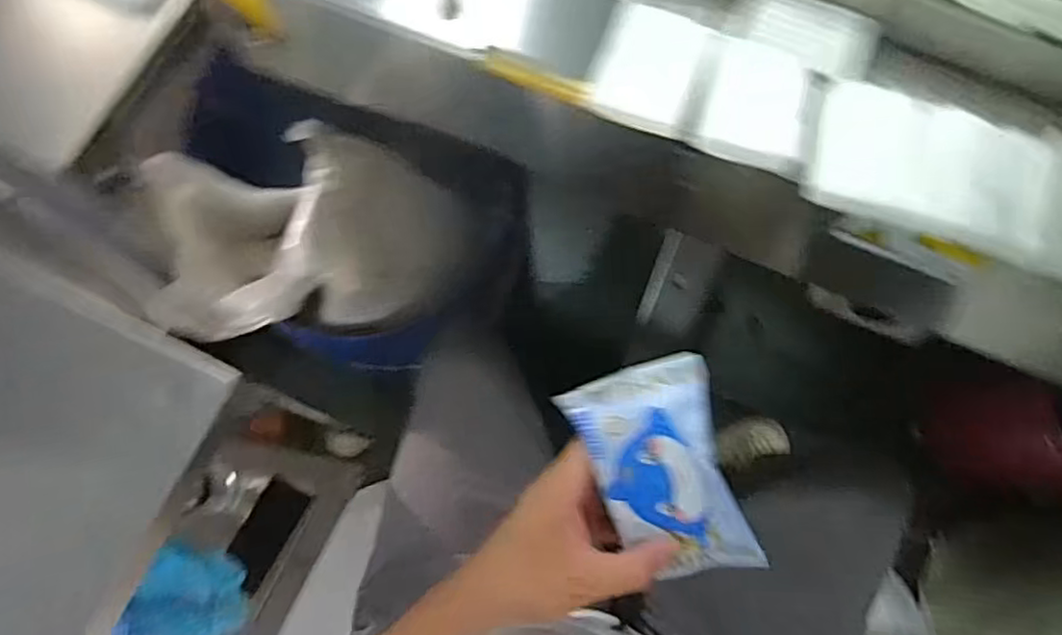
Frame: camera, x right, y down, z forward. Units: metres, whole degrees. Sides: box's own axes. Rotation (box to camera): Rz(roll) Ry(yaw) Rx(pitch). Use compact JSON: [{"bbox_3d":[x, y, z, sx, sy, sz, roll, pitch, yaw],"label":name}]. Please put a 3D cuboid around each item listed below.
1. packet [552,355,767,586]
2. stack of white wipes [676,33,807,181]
[{"bbox_3d":[0.080,0.097,0.400,0.083,0.012,0.139,-16,99,20],"label":"packet"},{"bbox_3d":[0.166,-0.163,0.500,0.090,0.013,0.093,16,76,3],"label":"stack of white wipes"}]

